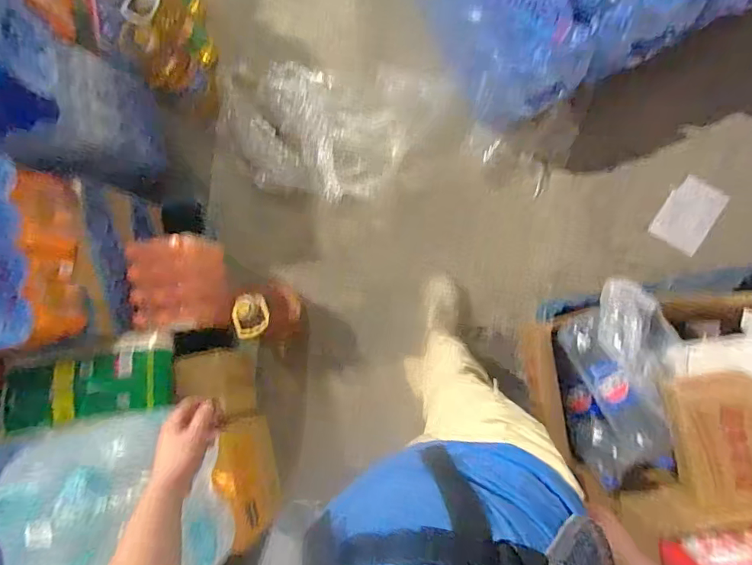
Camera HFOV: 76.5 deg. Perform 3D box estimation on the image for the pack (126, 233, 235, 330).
[{"bbox_3d":[-0.522,0.013,1.293,0.191,0.186,0.250,-10,83,7],"label":"pack"}]

